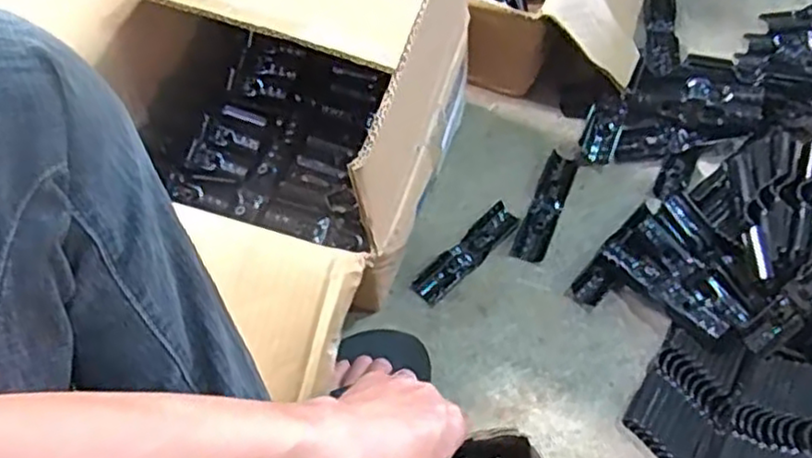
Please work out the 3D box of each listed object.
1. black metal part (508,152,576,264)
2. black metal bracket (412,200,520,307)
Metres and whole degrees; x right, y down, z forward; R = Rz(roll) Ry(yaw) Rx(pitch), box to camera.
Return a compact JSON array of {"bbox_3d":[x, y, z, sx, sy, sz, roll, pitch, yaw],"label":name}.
[{"bbox_3d":[0.143,-0.022,0.736,0.032,0.009,0.123,21,66,11],"label":"black metal part"},{"bbox_3d":[0.060,0.024,0.709,0.126,0.013,0.032,-40,69,-17],"label":"black metal bracket"}]

